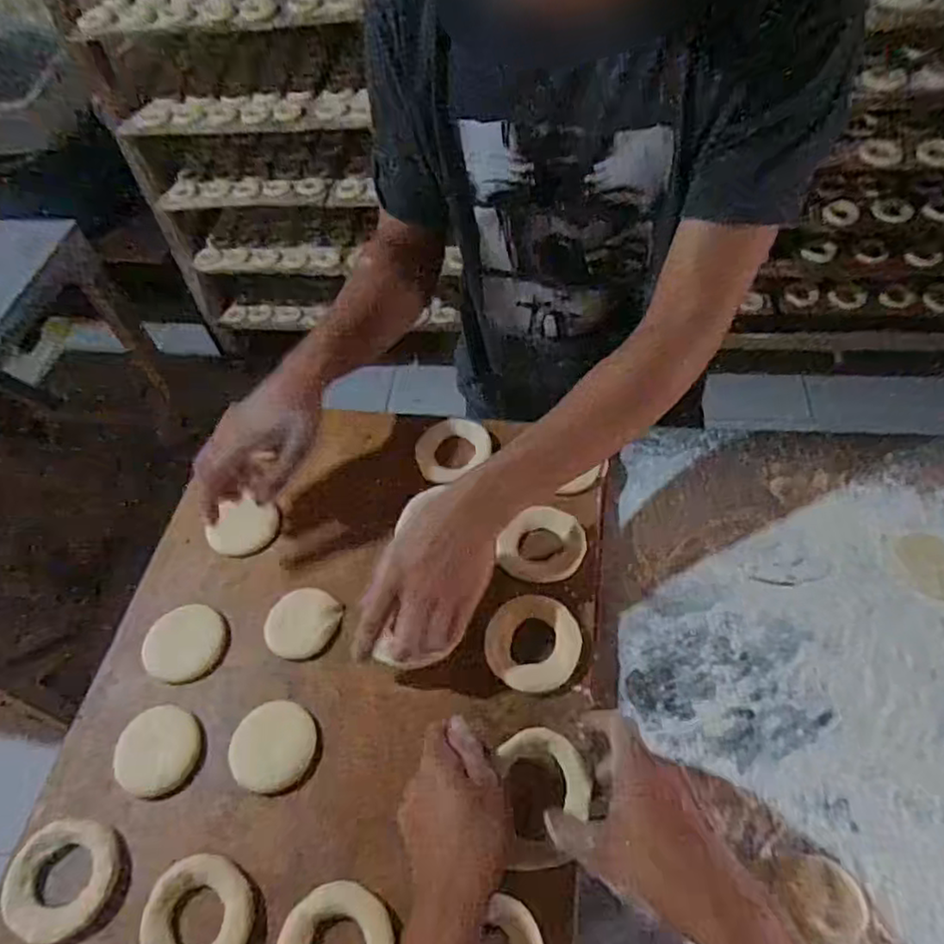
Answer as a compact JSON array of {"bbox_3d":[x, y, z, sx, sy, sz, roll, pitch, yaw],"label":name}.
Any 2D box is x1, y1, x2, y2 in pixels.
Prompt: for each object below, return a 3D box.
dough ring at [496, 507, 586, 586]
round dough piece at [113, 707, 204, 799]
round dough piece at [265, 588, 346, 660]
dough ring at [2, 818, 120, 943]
[{"bbox_3d":[0.065,0.067,0.607,0.072,0.012,0.076,0,58,-1],"label":"dough ring"},{"bbox_3d":[-0.249,0.219,0.531,0.067,0.007,0.062,-3,54,5],"label":"round dough piece"},{"bbox_3d":[-0.150,0.131,0.586,0.058,0.022,0.058,-3,54,5],"label":"round dough piece"},{"bbox_3d":[-0.294,0.288,0.473,0.076,0.018,0.072,-3,54,5],"label":"dough ring"}]

